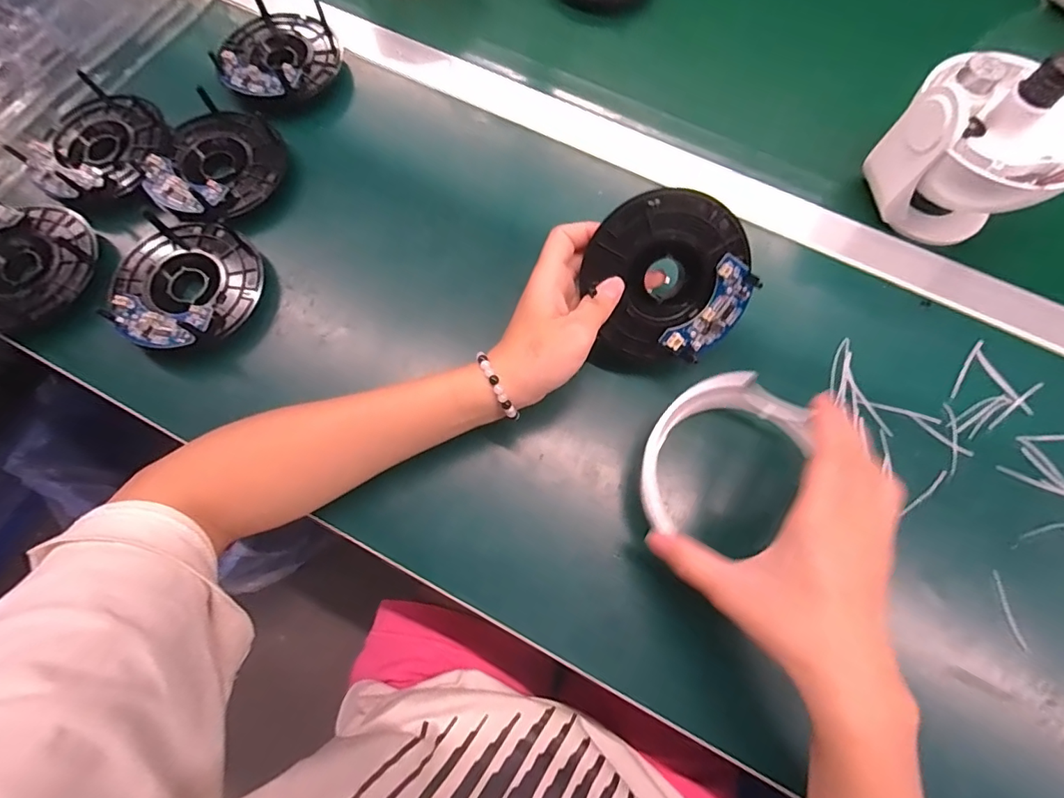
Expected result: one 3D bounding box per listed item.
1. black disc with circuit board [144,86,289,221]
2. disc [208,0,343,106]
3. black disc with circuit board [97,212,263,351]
[{"bbox_3d":[-0.243,-0.180,0.376,0.094,0.028,0.094,0,73,0],"label":"black disc with circuit board"},{"bbox_3d":[-0.214,-0.291,0.419,0.102,0.036,0.104,40,78,10],"label":"disc"},{"bbox_3d":[-0.247,-0.083,0.348,0.098,0.033,0.095,0,73,0],"label":"black disc with circuit board"}]

